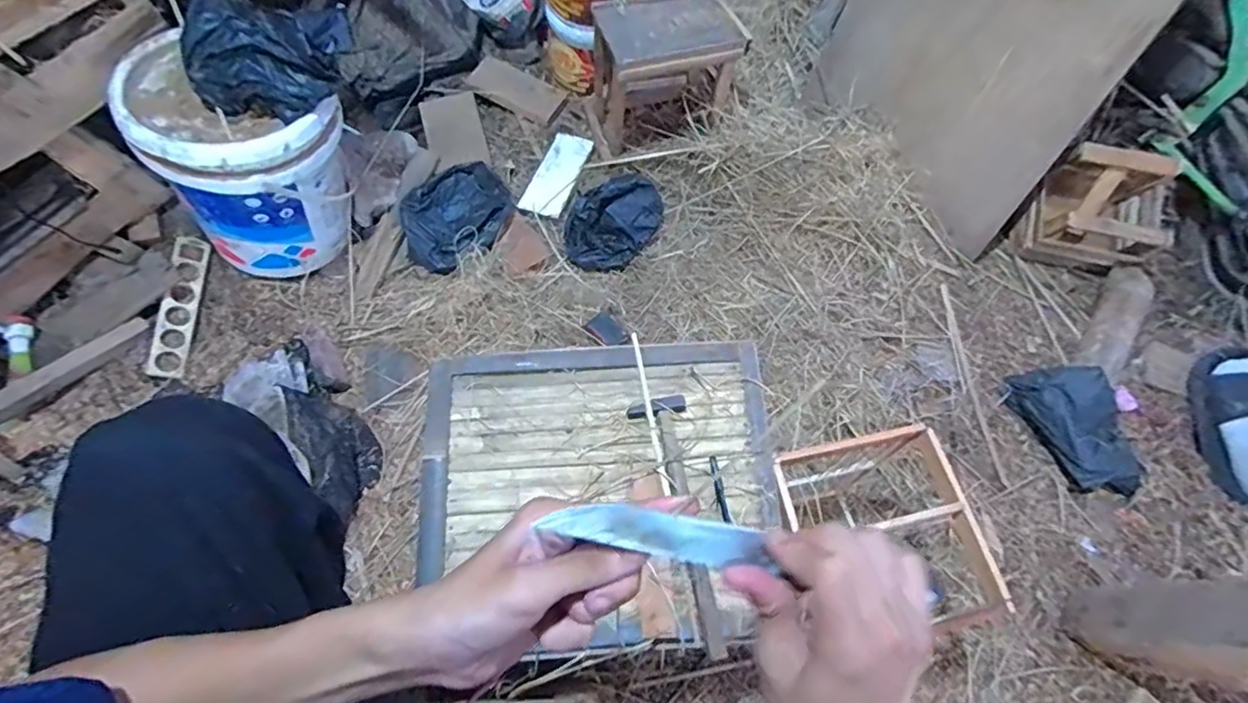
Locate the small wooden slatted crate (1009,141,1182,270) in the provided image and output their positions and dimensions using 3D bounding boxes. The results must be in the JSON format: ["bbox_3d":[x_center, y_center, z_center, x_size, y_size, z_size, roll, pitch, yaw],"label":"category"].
[{"bbox_3d":[0.968,-0.295,1.205,0.233,0.200,0.179,18,67,8],"label":"small wooden slatted crate"}]

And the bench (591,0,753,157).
[{"bbox_3d":[0.084,-0.590,1.224,0.259,0.220,0.202,-15,67,-7],"label":"bench"}]

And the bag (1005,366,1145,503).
[{"bbox_3d":[0.807,0.133,1.047,0.141,0.068,0.250,-23,68,-10],"label":"bag"}]

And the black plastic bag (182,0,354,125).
[{"bbox_3d":[-0.525,-0.444,0.868,0.228,0.124,0.155,-16,67,-7],"label":"black plastic bag"}]

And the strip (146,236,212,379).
[{"bbox_3d":[-0.819,-0.084,1.091,0.015,0.057,0.267,-12,69,41],"label":"strip"}]

